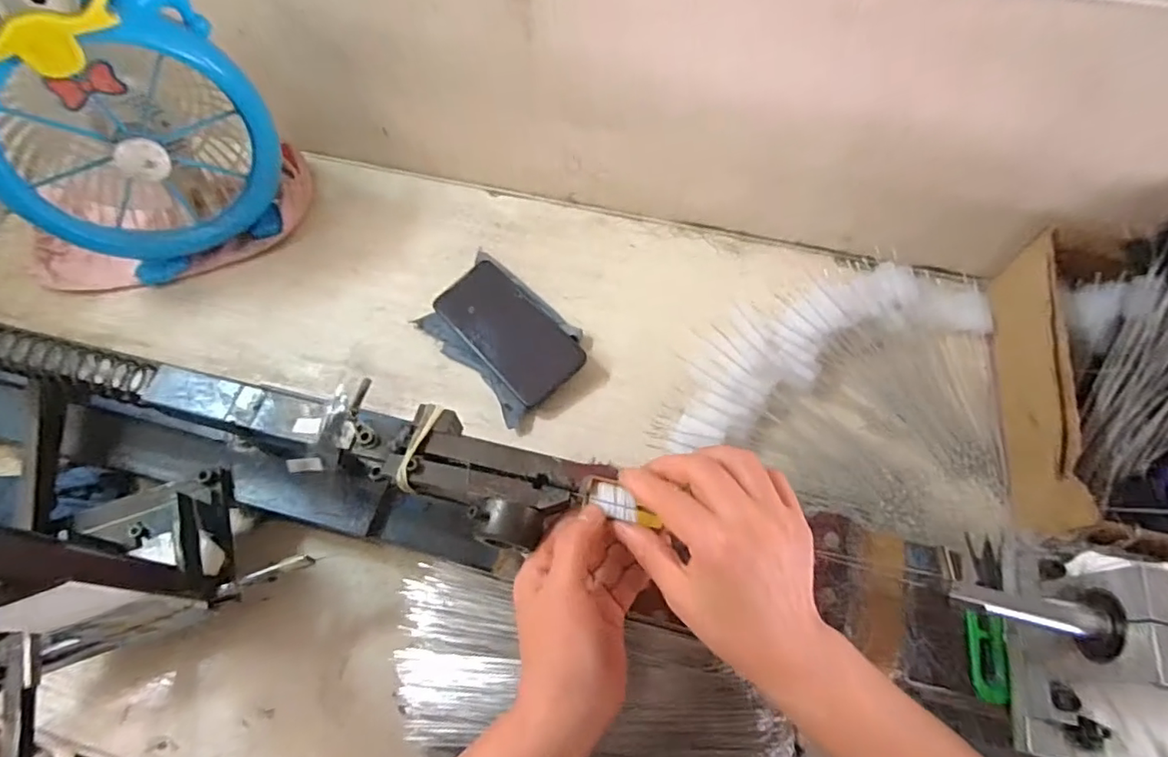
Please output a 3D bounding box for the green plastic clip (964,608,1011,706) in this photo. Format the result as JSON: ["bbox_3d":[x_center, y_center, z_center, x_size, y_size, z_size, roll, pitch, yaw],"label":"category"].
[{"bbox_3d":[0.285,0.196,0.403,0.024,0.004,0.059,-1,53,33],"label":"green plastic clip"}]

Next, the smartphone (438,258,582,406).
[{"bbox_3d":[-0.076,-0.048,0.566,0.075,0.009,0.157,-45,72,-2],"label":"smartphone"}]

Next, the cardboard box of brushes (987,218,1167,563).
[{"bbox_3d":[0.475,0.013,0.469,0.192,0.146,0.285,12,64,5],"label":"cardboard box of brushes"}]

